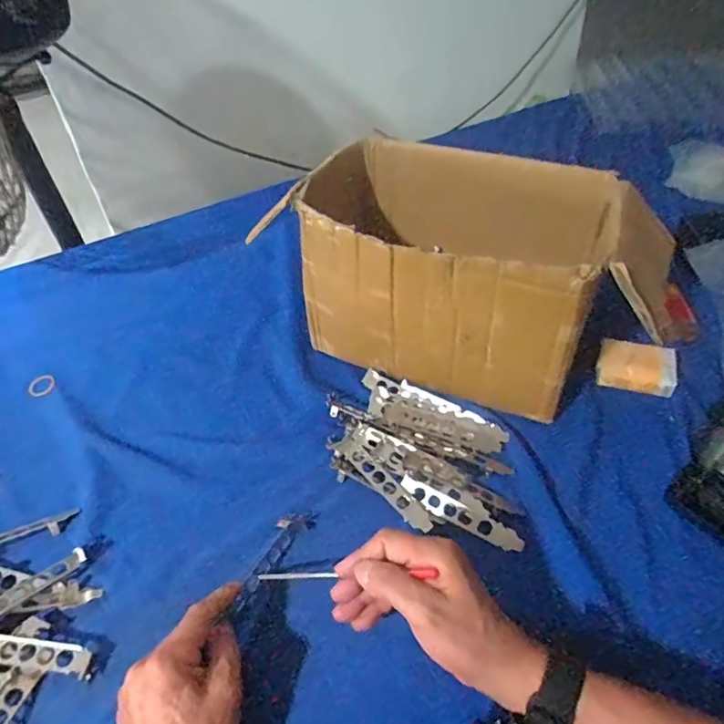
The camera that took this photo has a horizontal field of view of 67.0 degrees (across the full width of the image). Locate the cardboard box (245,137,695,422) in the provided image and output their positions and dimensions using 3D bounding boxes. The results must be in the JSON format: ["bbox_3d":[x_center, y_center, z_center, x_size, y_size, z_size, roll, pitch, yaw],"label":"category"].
[{"bbox_3d":[0.103,-0.102,0.601,0.338,0.186,0.213,16,49,20],"label":"cardboard box"}]

